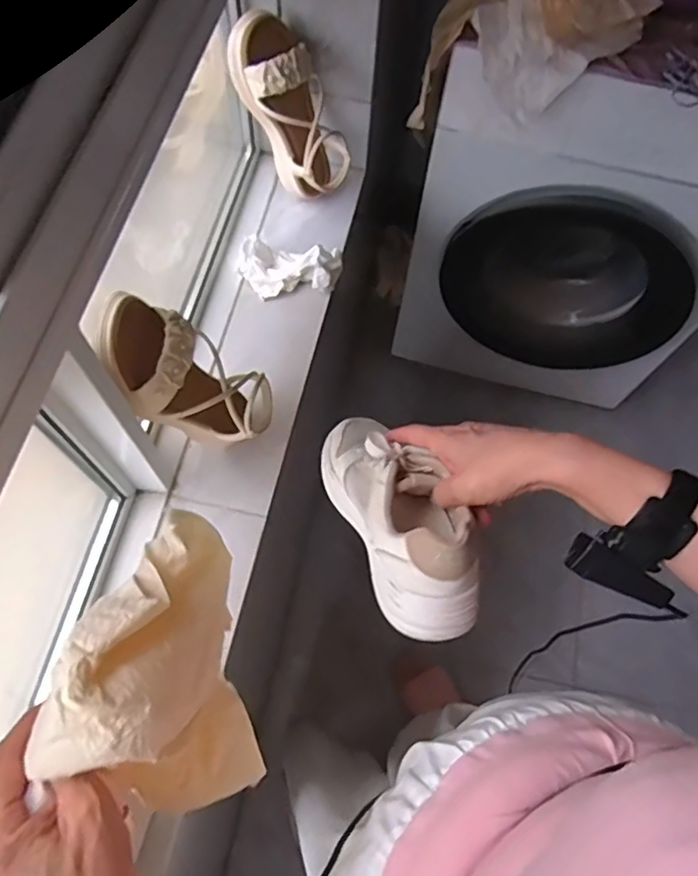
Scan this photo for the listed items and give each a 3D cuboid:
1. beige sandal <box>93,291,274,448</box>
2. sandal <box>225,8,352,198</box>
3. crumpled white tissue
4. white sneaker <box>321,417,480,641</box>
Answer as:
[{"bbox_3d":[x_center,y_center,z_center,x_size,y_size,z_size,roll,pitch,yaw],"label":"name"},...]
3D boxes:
[{"bbox_3d":[-0.175,-0.058,0.648,0.093,0.235,0.100,-8,61,27],"label":"beige sandal"},{"bbox_3d":[-0.081,-0.451,0.830,0.103,0.249,0.092,16,62,34],"label":"sandal"},{"bbox_3d":[-0.084,-0.251,0.867,0.150,0.050,0.077,-2,65,-3],"label":"crumpled white tissue"},{"bbox_3d":[0.037,0.054,0.523,0.083,0.079,0.243,-19,40,-11],"label":"white sneaker"}]

